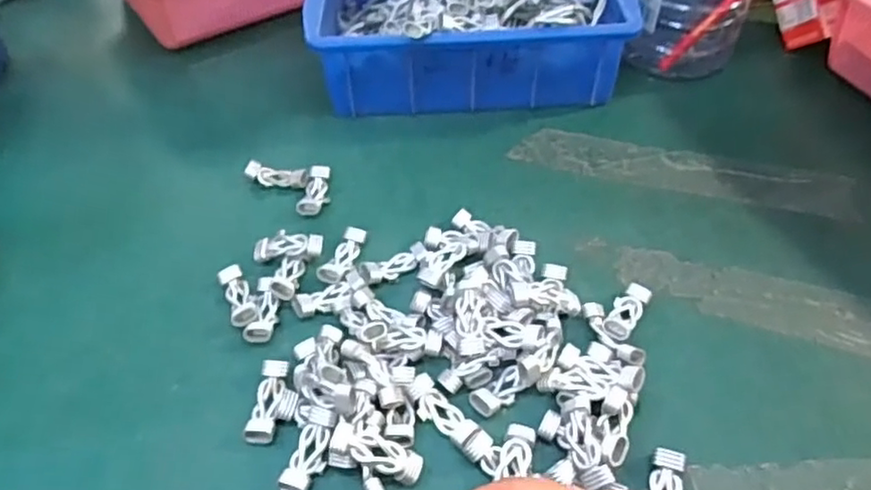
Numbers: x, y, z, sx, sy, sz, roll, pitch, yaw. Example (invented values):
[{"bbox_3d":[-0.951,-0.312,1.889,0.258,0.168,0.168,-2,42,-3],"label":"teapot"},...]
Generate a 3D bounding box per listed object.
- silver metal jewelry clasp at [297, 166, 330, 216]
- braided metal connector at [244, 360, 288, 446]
[{"bbox_3d":[-0.083,-0.037,0.443,0.019,0.009,0.042,5,48,6],"label":"silver metal jewelry clasp"},{"bbox_3d":[-0.088,0.082,0.335,0.014,0.008,0.044,2,48,3],"label":"braided metal connector"}]

